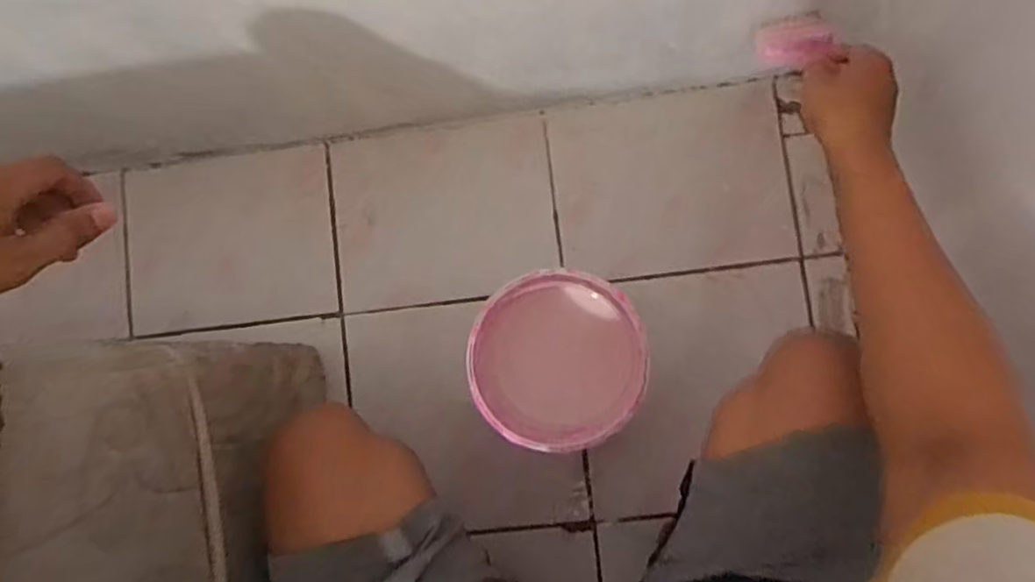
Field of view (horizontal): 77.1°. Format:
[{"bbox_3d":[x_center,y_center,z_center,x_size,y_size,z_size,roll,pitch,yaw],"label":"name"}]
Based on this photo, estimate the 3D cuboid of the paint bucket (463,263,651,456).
[{"bbox_3d":[0.041,0.075,0.745,0.166,0.198,0.169,0,86,6],"label":"paint bucket"}]

